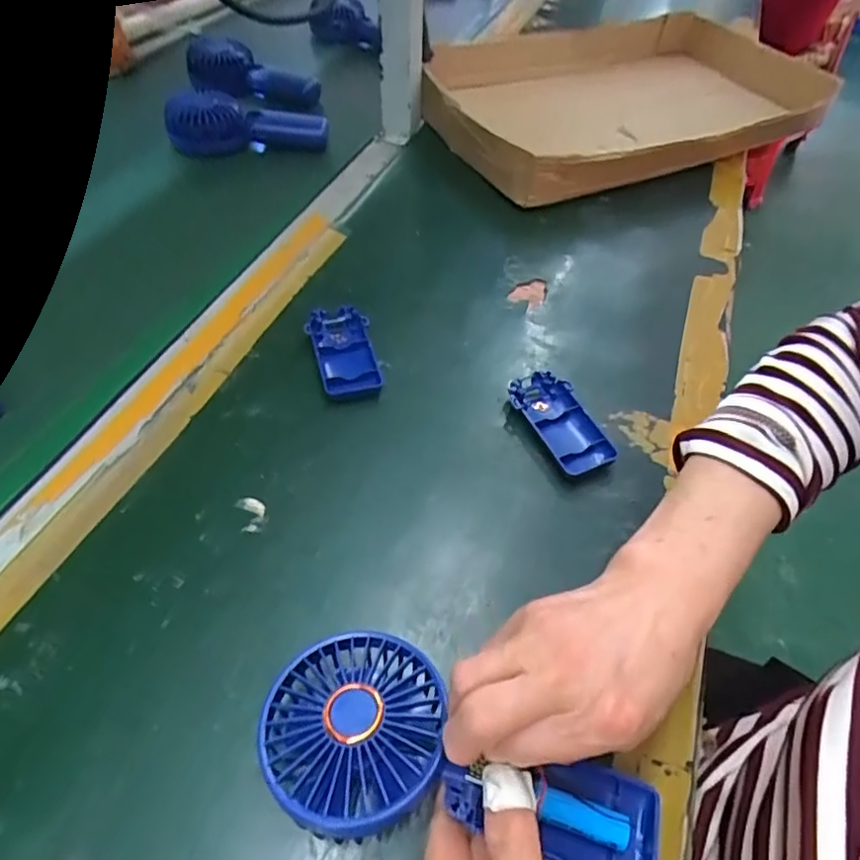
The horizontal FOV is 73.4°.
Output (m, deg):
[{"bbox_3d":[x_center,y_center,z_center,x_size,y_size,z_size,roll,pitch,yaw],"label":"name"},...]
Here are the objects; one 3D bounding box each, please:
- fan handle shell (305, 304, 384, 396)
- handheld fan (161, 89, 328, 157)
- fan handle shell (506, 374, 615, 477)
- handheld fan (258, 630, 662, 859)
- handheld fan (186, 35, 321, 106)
[{"bbox_3d":[-0.069,-0.063,0.465,0.046,0.013,0.091,-11,54,-13],"label":"fan handle shell"},{"bbox_3d":[-0.216,-0.358,0.687,0.185,0.053,0.067,0,52,-5],"label":"handheld fan"},{"bbox_3d":[0.097,-0.005,0.433,0.047,0.014,0.093,-21,57,-20],"label":"fan handle shell"},{"bbox_3d":[0.014,0.151,0.261,0.182,0.027,0.082,20,53,4],"label":"handheld fan"},{"bbox_3d":[-0.235,-0.491,0.792,0.187,0.072,0.056,13,52,5],"label":"handheld fan"}]

